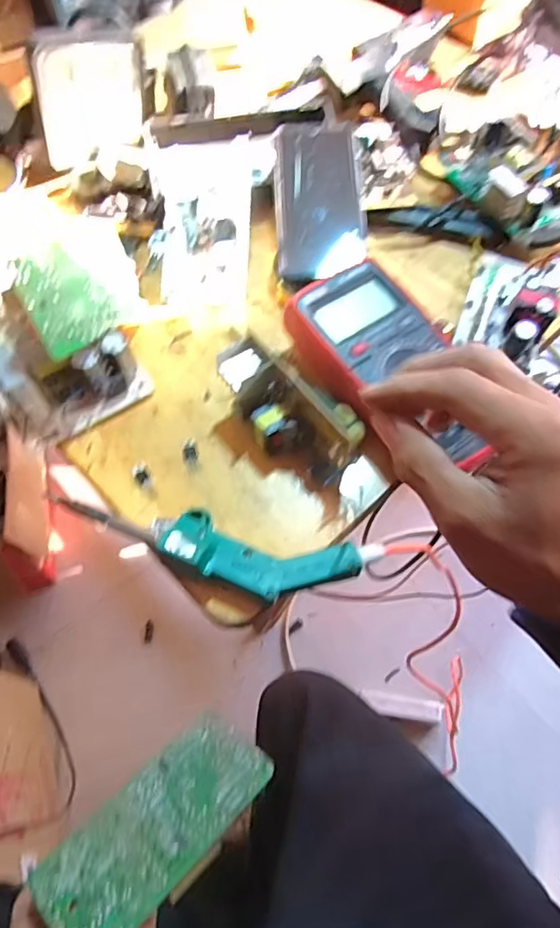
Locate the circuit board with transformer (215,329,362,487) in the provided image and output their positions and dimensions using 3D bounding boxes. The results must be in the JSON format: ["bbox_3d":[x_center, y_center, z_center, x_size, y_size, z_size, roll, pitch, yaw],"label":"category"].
[{"bbox_3d":[0.004,-0.031,0.404,0.038,0.058,0.111,-39,67,-17],"label":"circuit board with transformer"}]

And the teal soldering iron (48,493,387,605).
[{"bbox_3d":[-0.047,0.057,0.377,0.221,0.027,0.050,8,63,7],"label":"teal soldering iron"}]

